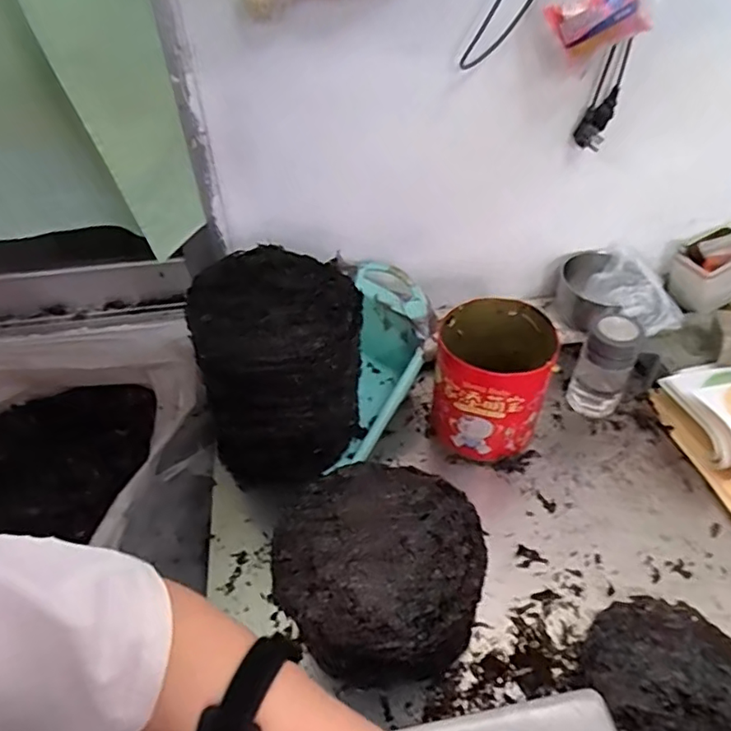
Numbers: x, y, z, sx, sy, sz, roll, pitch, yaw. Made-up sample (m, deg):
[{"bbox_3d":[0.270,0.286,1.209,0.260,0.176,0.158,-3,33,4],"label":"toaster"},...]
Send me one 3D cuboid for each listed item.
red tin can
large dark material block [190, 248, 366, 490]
[{"bbox_3d":[0.184,0.023,0.829,0.152,0.179,0.166,-2,44,2],"label":"red tin can"},{"bbox_3d":[-0.107,0.010,0.770,0.204,0.269,0.188,-2,44,1],"label":"large dark material block"}]

